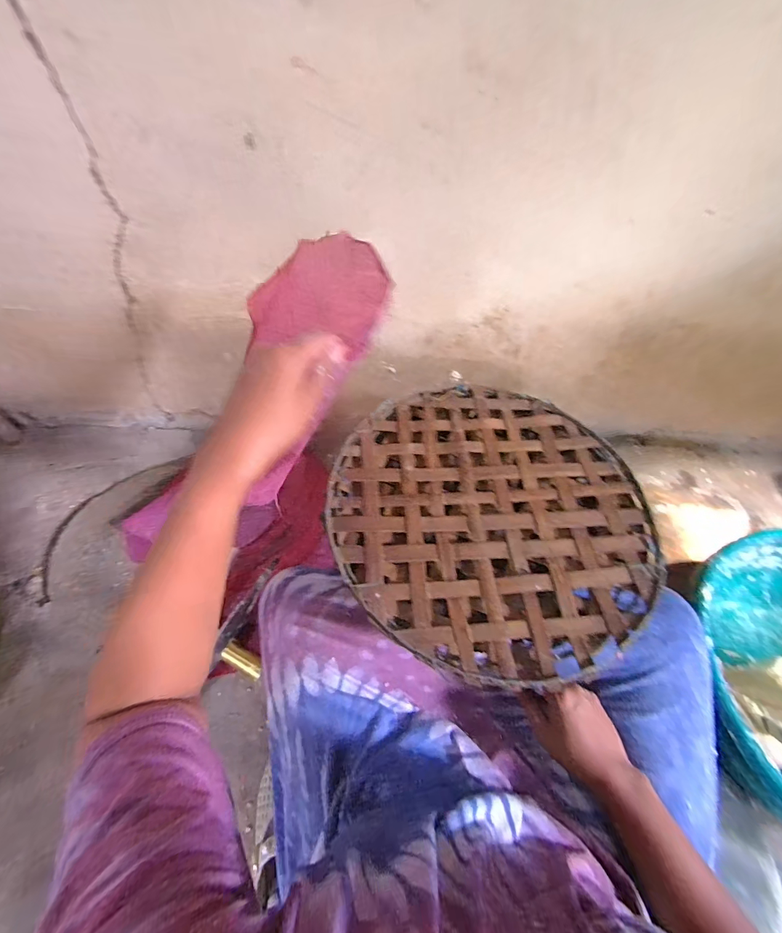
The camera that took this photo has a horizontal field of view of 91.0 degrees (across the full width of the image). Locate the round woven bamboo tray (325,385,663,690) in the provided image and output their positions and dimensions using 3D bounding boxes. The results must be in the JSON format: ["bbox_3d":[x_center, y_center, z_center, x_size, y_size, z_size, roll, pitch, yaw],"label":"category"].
[{"bbox_3d":[0.125,0.054,0.520,0.399,0.032,0.409,0,56,0],"label":"round woven bamboo tray"}]

